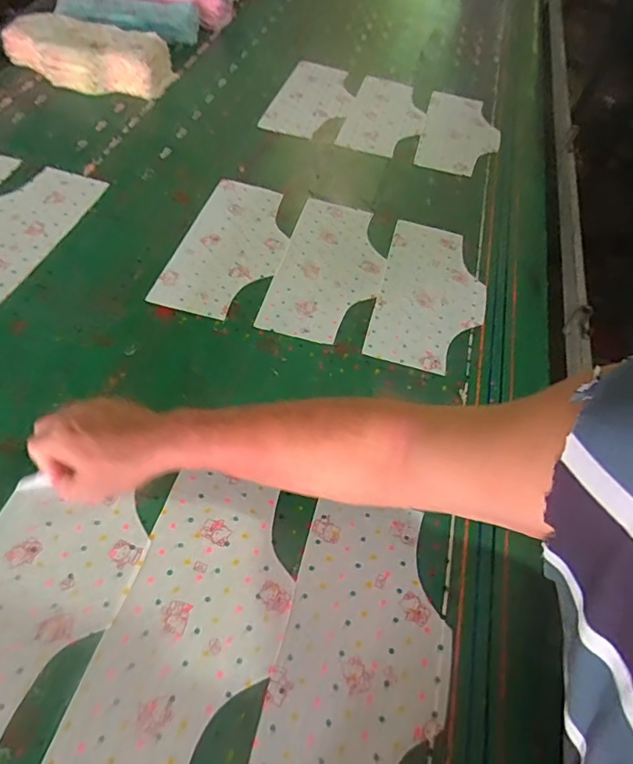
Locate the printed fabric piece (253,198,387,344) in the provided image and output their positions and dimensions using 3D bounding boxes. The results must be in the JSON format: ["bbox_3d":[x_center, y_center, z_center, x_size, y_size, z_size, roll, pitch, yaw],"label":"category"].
[{"bbox_3d":[0.026,-0.194,0.825,0.159,0.006,0.325,14,55,5],"label":"printed fabric piece"}]

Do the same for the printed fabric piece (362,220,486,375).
[{"bbox_3d":[0.184,-0.144,0.807,0.163,0.008,0.311,16,54,3],"label":"printed fabric piece"}]

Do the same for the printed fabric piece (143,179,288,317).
[{"bbox_3d":[-0.136,-0.227,0.835,0.161,0.010,0.318,13,54,3],"label":"printed fabric piece"}]

